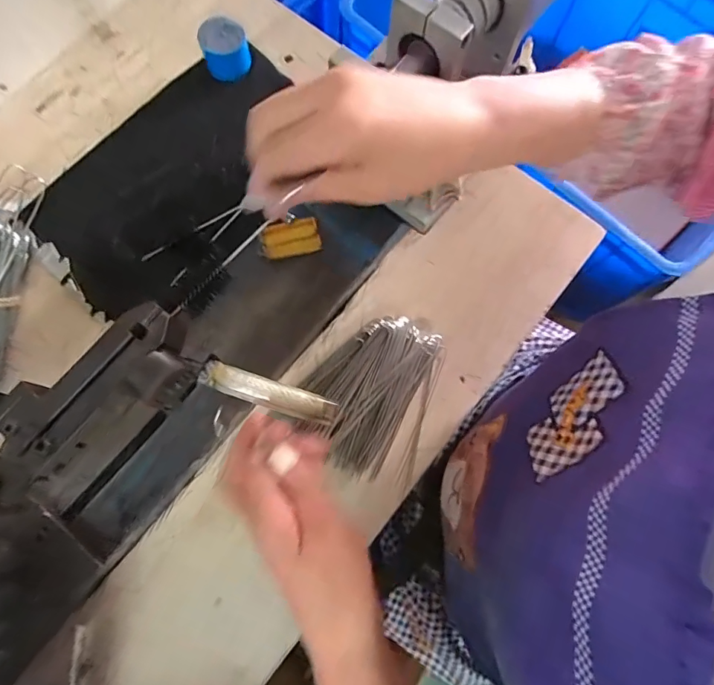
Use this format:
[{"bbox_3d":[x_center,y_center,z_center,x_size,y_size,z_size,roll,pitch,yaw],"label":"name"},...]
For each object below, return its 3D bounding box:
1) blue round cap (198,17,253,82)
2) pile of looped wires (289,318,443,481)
[{"bbox_3d":[-0.142,-0.316,0.480,0.048,0.041,0.055,-18,78,-4],"label":"blue round cap"},{"bbox_3d":[0.013,0.044,0.411,0.113,0.036,0.148,16,78,4],"label":"pile of looped wires"}]

